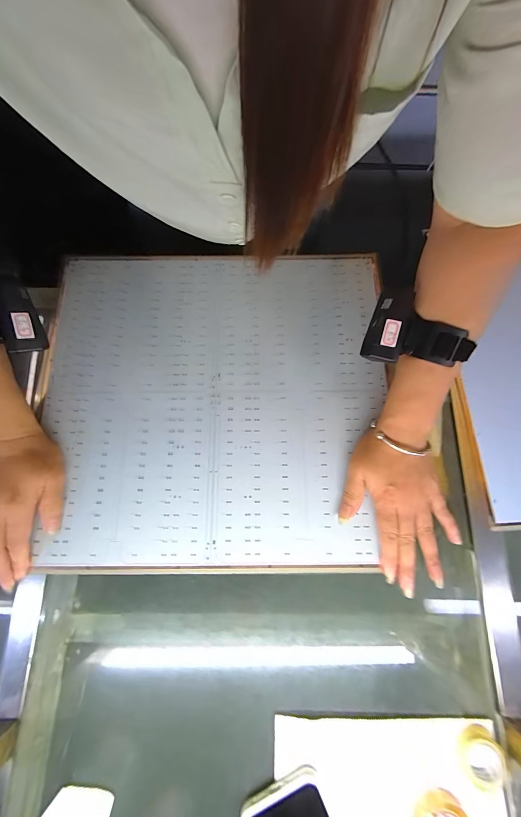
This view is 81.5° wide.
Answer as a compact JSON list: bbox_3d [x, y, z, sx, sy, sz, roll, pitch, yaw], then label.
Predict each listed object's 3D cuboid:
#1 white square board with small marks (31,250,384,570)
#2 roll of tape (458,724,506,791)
[{"bbox_3d":[-0.061,-0.019,0.385,0.418,0.008,0.410,0,75,1],"label":"white square board with small marks"},{"bbox_3d":[0.206,0.326,0.280,0.040,0.014,0.038,0,75,1],"label":"roll of tape"}]

